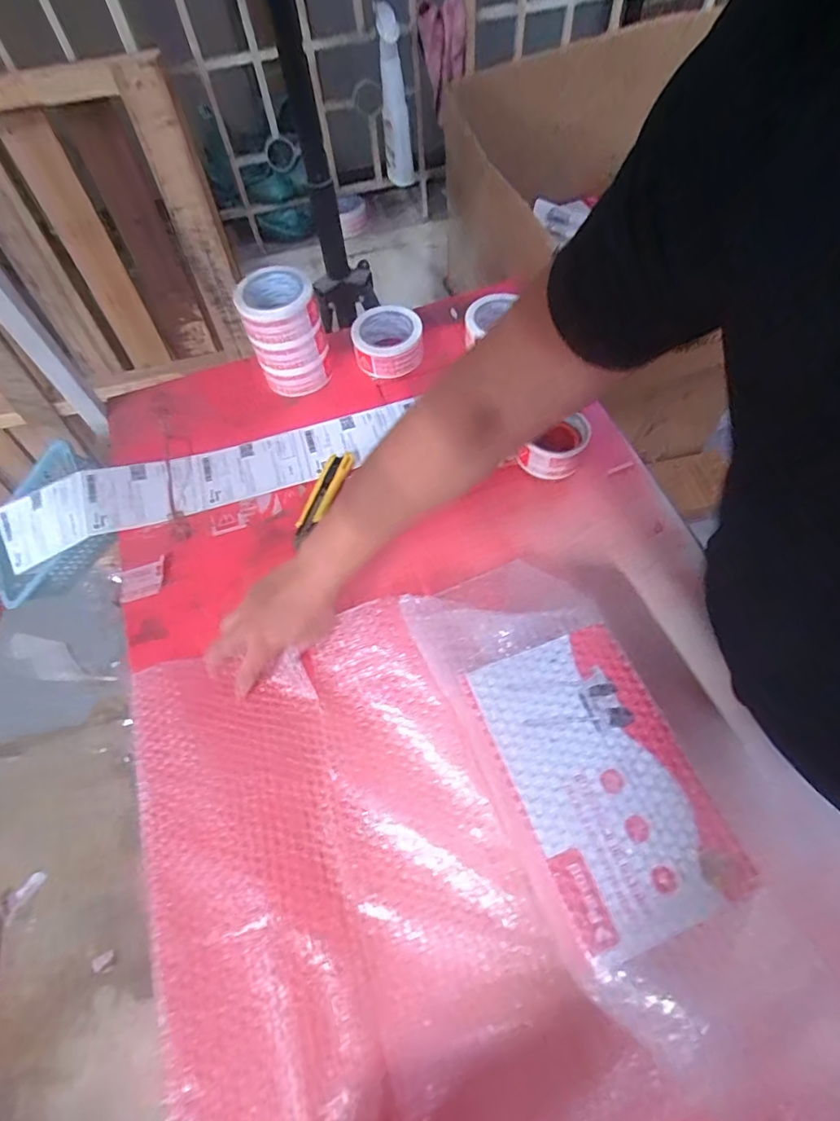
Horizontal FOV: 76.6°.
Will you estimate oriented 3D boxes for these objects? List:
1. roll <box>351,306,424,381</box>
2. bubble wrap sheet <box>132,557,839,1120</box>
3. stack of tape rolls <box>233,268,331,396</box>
[{"bbox_3d":[-0.050,-0.342,0.832,0.106,0.053,0.102,-2,61,3],"label":"roll"},{"bbox_3d":[-0.012,0.249,0.467,0.487,0.125,0.466,-17,61,-6],"label":"bubble wrap sheet"},{"bbox_3d":[-0.194,-0.330,0.790,0.108,0.151,0.097,-20,61,-8],"label":"stack of tape rolls"}]

